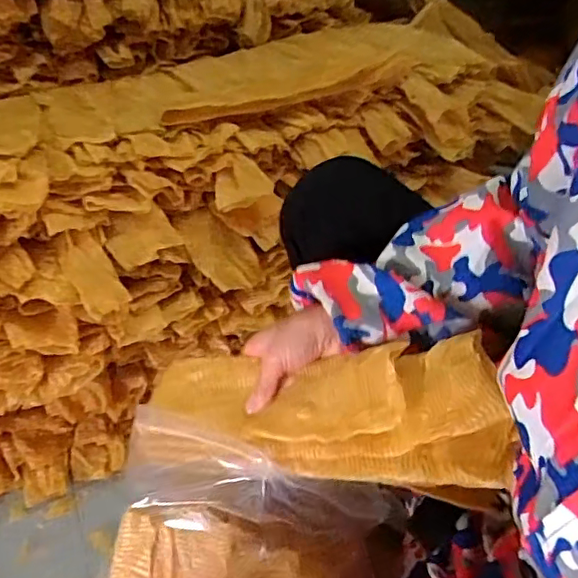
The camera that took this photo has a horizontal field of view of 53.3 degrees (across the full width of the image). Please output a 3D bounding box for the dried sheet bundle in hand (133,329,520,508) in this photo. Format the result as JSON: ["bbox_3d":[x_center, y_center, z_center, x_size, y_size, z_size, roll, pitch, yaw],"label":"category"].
[{"bbox_3d":[0.007,0.098,0.460,0.316,0.051,0.095,-7,46,30],"label":"dried sheet bundle in hand"}]

